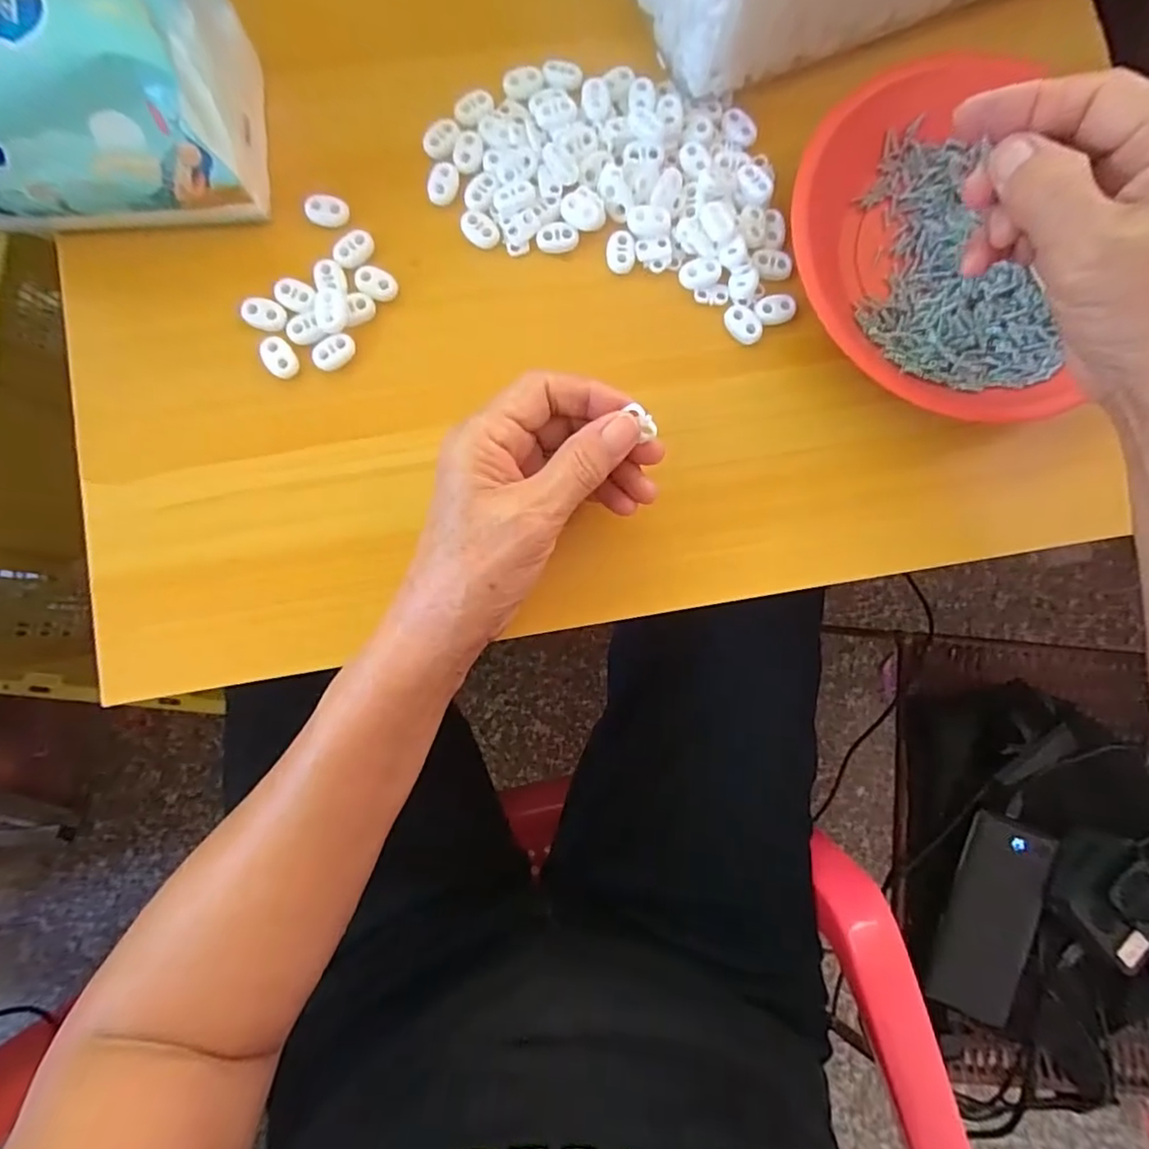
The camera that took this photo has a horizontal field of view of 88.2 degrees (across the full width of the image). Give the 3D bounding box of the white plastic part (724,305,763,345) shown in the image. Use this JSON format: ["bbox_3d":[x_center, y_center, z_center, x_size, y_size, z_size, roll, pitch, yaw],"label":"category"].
[{"bbox_3d":[0.091,-0.134,0.319,0.015,0.004,0.022,-31,86,-5],"label":"white plastic part"}]

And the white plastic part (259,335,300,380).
[{"bbox_3d":[-0.152,-0.112,0.305,0.015,0.006,0.022,-35,86,-6],"label":"white plastic part"}]

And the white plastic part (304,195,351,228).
[{"bbox_3d":[-0.131,-0.191,0.312,0.022,0.004,0.015,9,84,-1],"label":"white plastic part"}]

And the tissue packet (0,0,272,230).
[{"bbox_3d":[-0.230,-0.228,0.269,0.139,0.076,0.102,0,84,-2],"label":"tissue packet"}]

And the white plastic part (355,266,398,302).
[{"bbox_3d":[-0.104,-0.153,0.311,0.022,0.006,0.016,31,83,1],"label":"white plastic part"}]

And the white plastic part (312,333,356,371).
[{"bbox_3d":[-0.124,-0.115,0.306,0.022,0.009,0.012,-39,87,-6],"label":"white plastic part"}]

